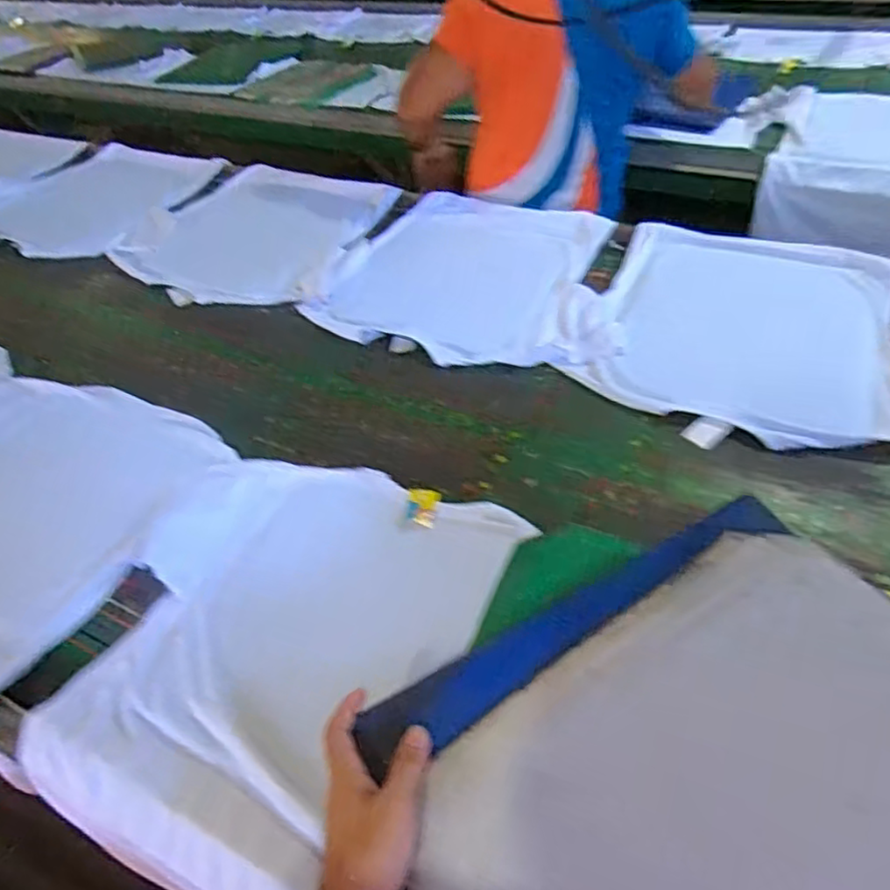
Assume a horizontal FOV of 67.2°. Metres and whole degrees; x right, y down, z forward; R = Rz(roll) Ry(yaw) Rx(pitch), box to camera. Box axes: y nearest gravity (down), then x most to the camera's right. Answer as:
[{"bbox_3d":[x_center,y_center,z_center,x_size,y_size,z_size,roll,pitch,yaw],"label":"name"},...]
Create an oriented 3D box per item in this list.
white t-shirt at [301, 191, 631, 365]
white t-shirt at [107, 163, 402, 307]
[{"bbox_3d":[0.061,-0.333,1.311,0.576,0.031,0.459,12,56,17],"label":"white t-shirt"},{"bbox_3d":[-0.434,-0.500,1.546,0.547,0.031,0.529,12,43,18],"label":"white t-shirt"}]

